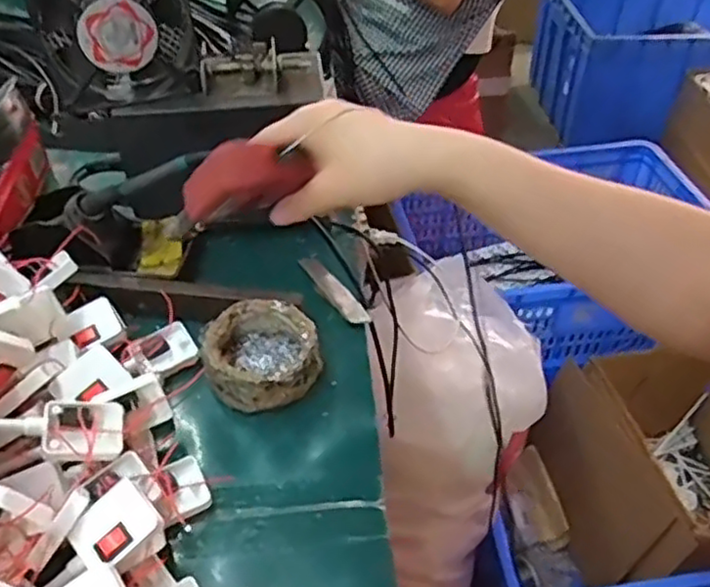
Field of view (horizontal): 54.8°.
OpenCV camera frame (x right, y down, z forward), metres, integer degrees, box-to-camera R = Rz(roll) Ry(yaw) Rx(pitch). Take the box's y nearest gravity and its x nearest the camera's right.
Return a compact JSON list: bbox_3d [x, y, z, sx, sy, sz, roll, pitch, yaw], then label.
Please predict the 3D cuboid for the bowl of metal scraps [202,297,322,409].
[{"bbox_3d":[-0.075,0.047,0.537,0.082,0.041,0.083,0,43,0],"label":"bowl of metal scraps"}]

